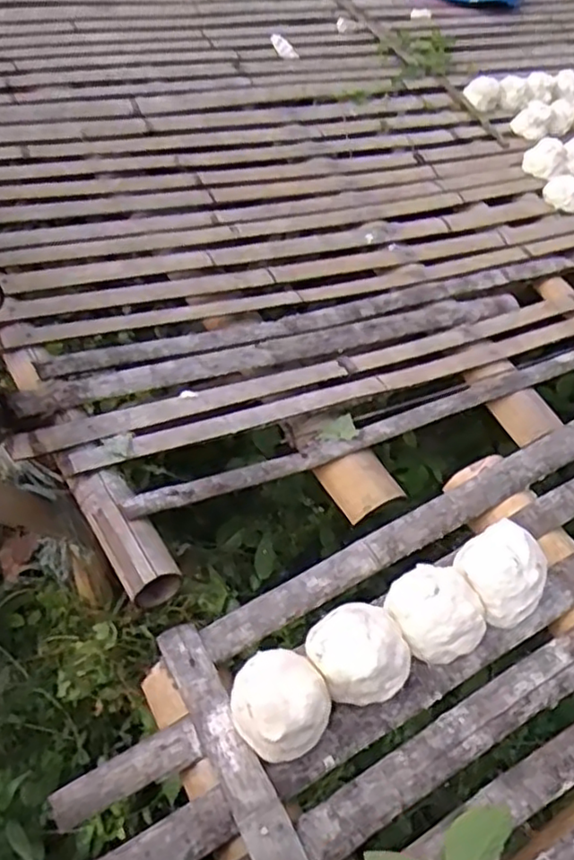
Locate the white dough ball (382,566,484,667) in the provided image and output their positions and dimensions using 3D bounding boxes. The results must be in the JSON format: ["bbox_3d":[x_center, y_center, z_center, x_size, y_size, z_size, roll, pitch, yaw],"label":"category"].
[{"bbox_3d":[0.150,0.184,0.693,0.086,0.080,0.091,2,51,-3],"label":"white dough ball"}]

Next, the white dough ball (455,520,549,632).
[{"bbox_3d":[0.229,0.150,0.714,0.093,0.083,0.086,2,51,-3],"label":"white dough ball"}]

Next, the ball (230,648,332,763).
[{"bbox_3d":[-0.006,0.255,0.635,0.086,0.089,0.089,2,51,-3],"label":"ball"}]

